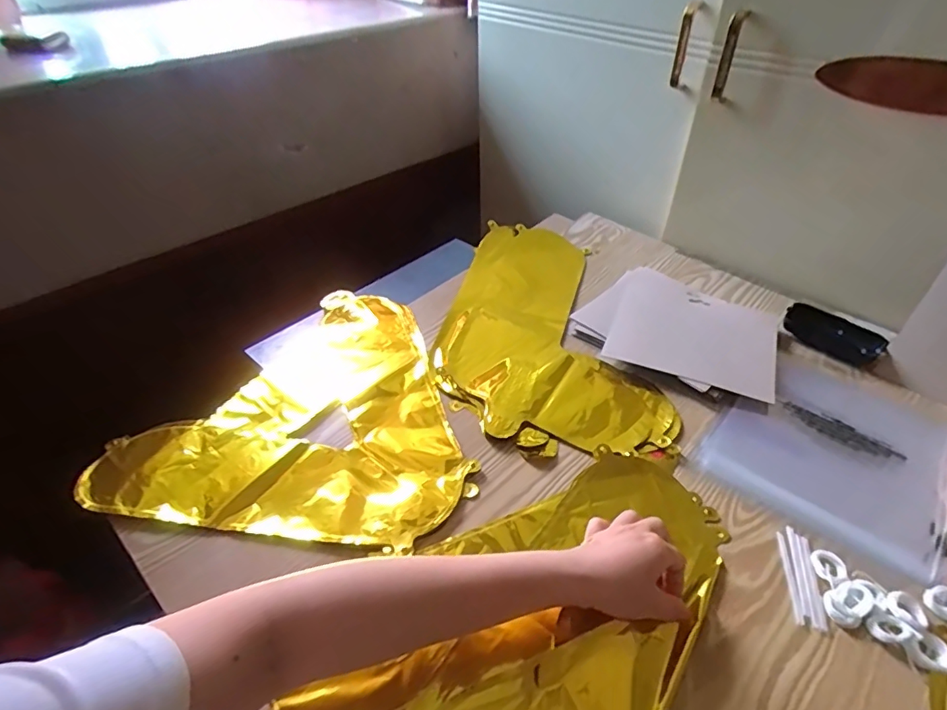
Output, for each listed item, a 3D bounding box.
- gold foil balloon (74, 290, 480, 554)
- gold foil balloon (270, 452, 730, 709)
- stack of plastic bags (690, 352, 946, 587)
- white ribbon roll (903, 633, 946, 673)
[{"bbox_3d":[-0.216,0.065,0.571,0.350,0.013,0.371,-14,43,-13],"label":"gold foil balloon"},{"bbox_3d":[0.046,0.221,0.411,0.207,0.025,0.401,28,49,29],"label":"gold foil balloon"},{"bbox_3d":[0.375,0.092,0.538,0.211,0.012,0.227,28,50,29],"label":"stack of plastic bags"},{"bbox_3d":[0.338,0.222,0.387,0.030,0.009,0.024,-1,42,1],"label":"white ribbon roll"}]

